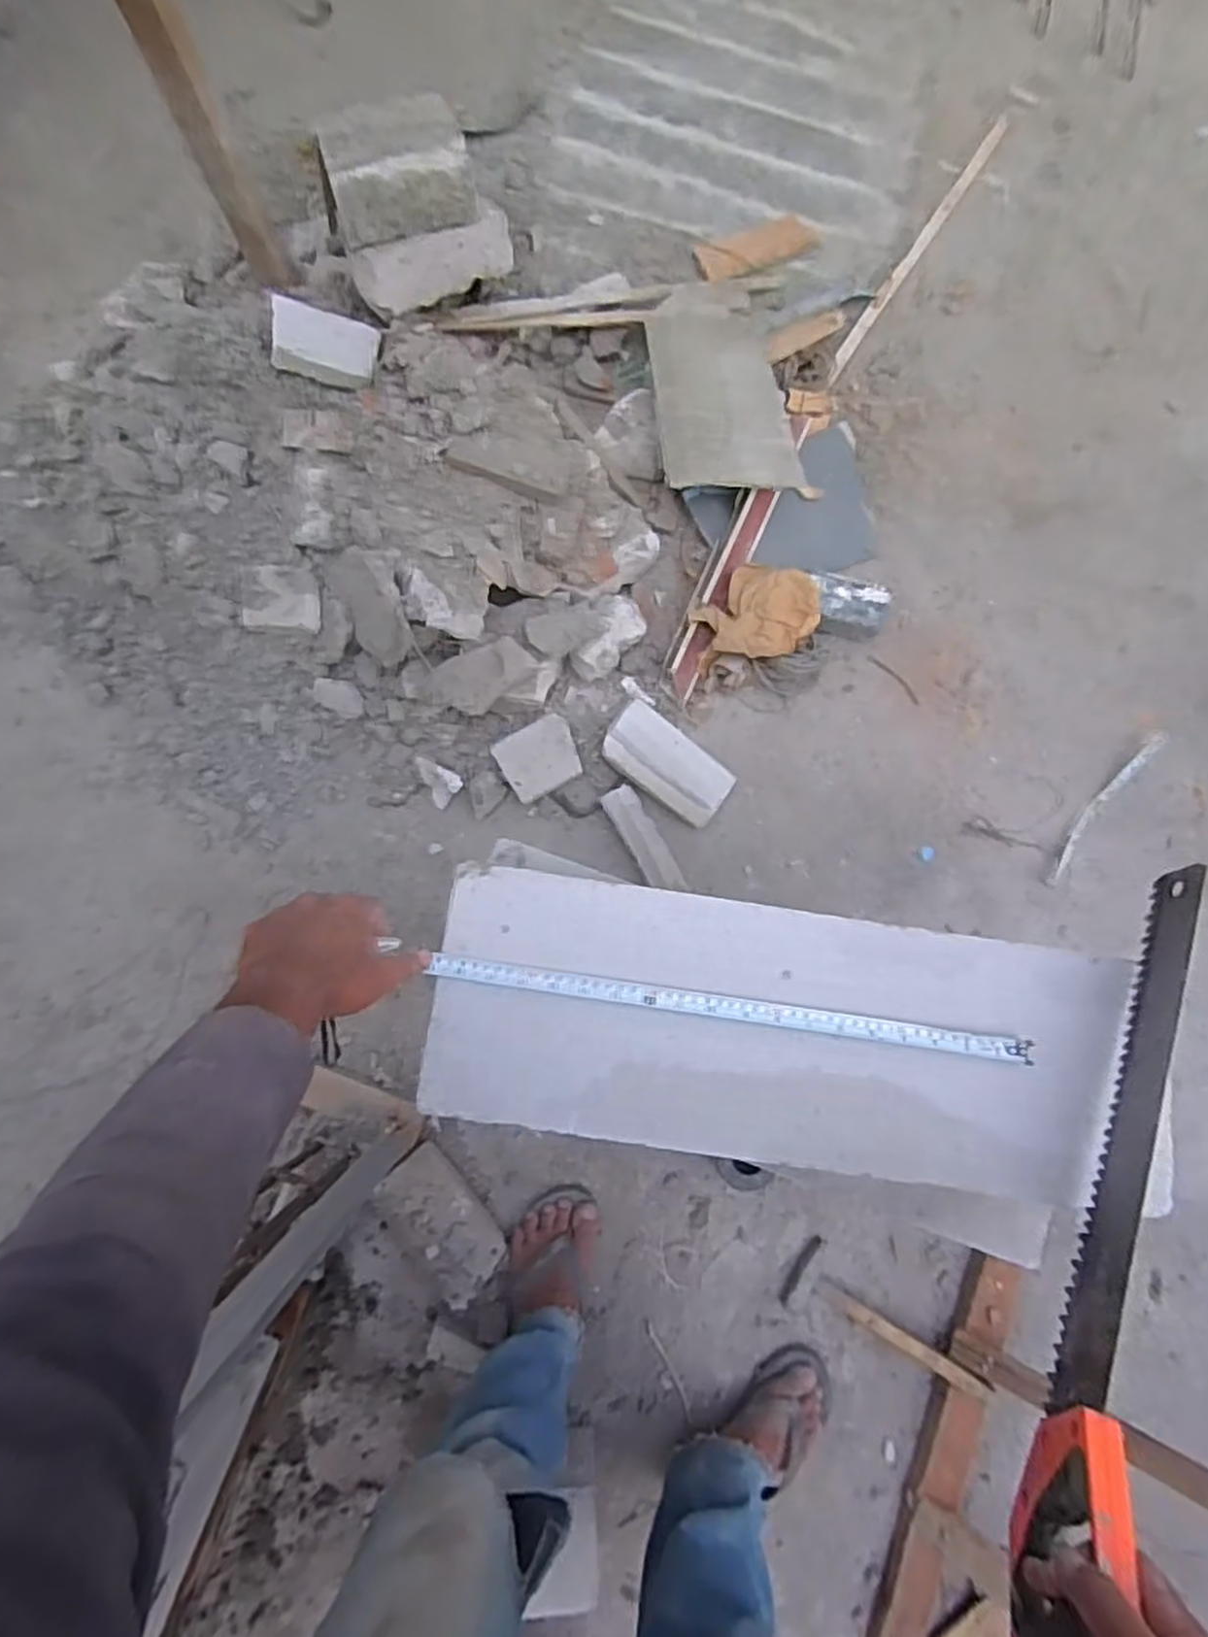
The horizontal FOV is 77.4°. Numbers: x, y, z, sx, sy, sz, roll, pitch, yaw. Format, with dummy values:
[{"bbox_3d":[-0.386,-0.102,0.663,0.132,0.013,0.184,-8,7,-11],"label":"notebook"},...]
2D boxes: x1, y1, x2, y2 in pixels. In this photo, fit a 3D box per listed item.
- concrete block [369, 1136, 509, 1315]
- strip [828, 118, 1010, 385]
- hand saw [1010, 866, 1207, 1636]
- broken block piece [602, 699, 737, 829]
[{"bbox_3d":[-0.217,0.544,1.009,0.103,0.034,0.189,-38,84,-7],"label":"concrete block"},{"bbox_3d":[0.542,-0.983,1.292,0.030,0.014,0.613,33,82,4],"label":"strip"},{"bbox_3d":[0.363,0.290,0.532,0.027,0.103,0.549,22,73,2],"label":"hand saw"},{"bbox_3d":[0.093,-0.079,1.096,0.191,0.050,0.097,35,82,4],"label":"broken block piece"}]

